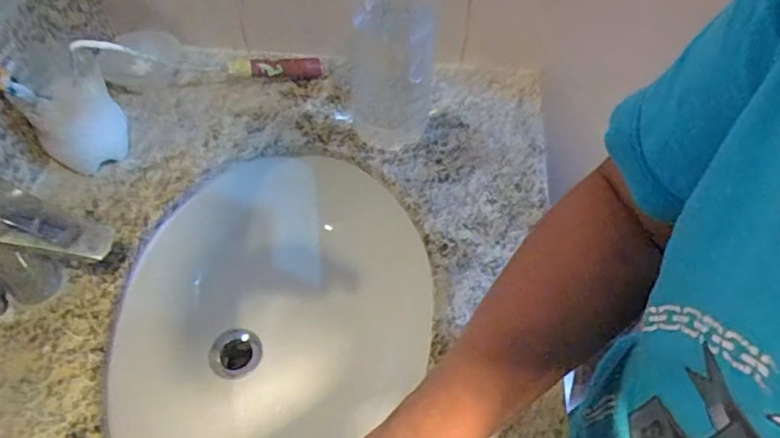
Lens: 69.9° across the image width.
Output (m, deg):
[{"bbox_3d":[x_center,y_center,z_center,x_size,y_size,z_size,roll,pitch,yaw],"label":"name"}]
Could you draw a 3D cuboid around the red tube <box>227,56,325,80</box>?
[{"bbox_3d":[-0.145,-0.193,0.718,0.125,0.030,0.020,-9,54,-30],"label":"red tube"}]

